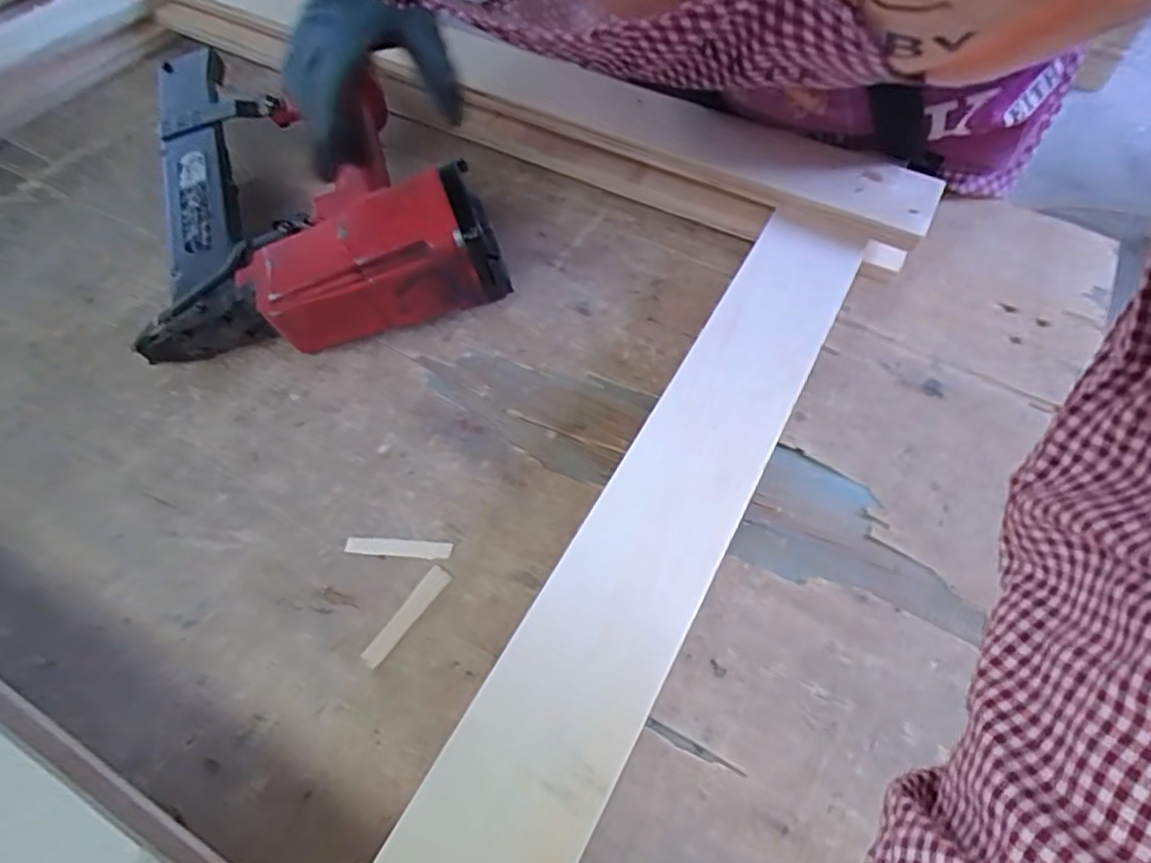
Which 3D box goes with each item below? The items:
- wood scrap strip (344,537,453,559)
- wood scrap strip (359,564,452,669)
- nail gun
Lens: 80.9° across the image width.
[{"bbox_3d":[-0.103,0.067,0.391,0.060,0.004,0.011,5,56,0],"label":"wood scrap strip"},{"bbox_3d":[-0.091,0.099,0.365,0.013,0.004,0.061,30,60,16],"label":"wood scrap strip"},{"bbox_3d":[-0.206,-0.203,0.503,0.223,0.089,0.330,-14,58,-12],"label":"nail gun"}]

